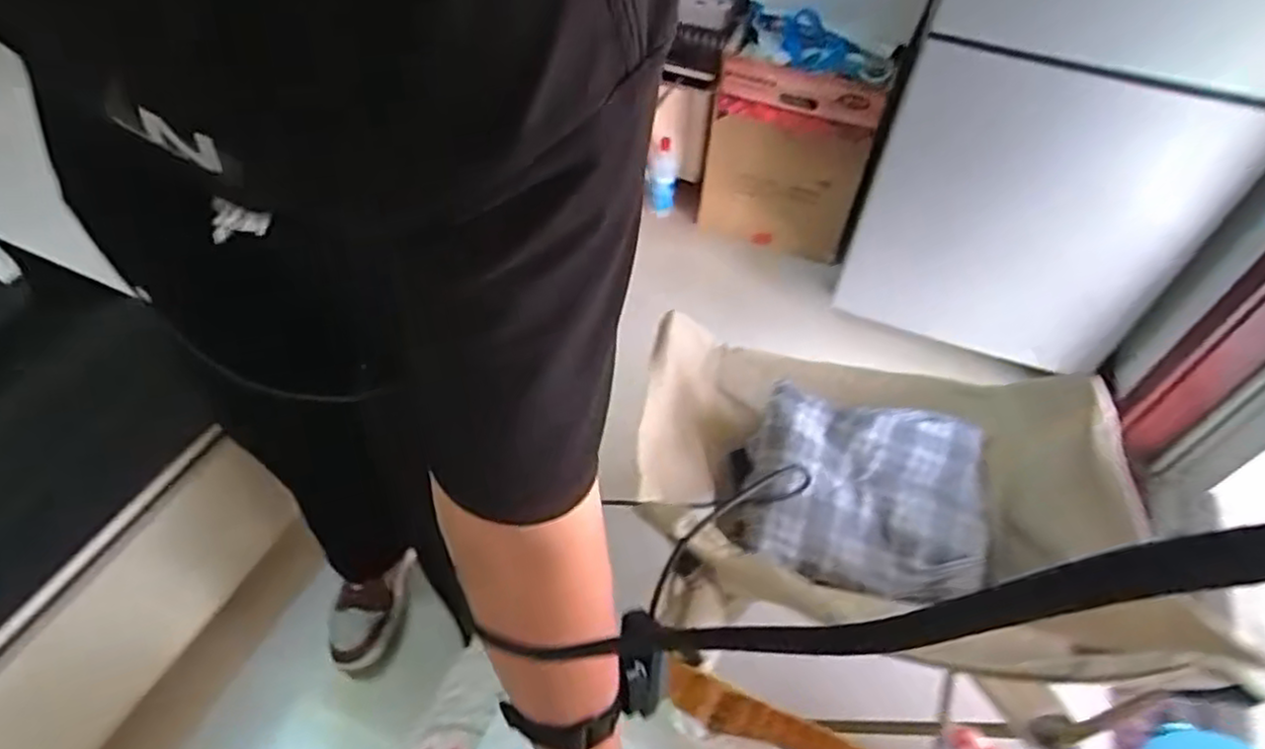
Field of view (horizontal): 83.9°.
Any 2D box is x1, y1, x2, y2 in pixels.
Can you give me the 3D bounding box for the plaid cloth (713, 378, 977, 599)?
[{"bbox_3d":[0.289,0.151,0.913,0.337,0.100,0.258,9,51,5],"label":"plaid cloth"}]

